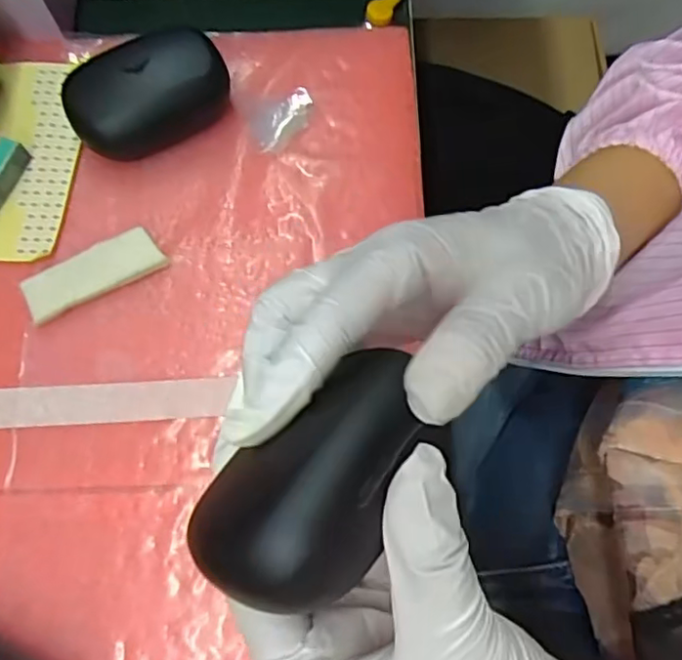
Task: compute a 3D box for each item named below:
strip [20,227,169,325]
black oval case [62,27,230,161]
[{"bbox_3d":[-0.126,-0.029,0.306,0.068,0.013,0.024,-28,74,-8],"label":"strip"},{"bbox_3d":[-0.104,-0.128,0.327,0.085,0.037,0.053,-32,76,-10],"label":"black oval case"}]

